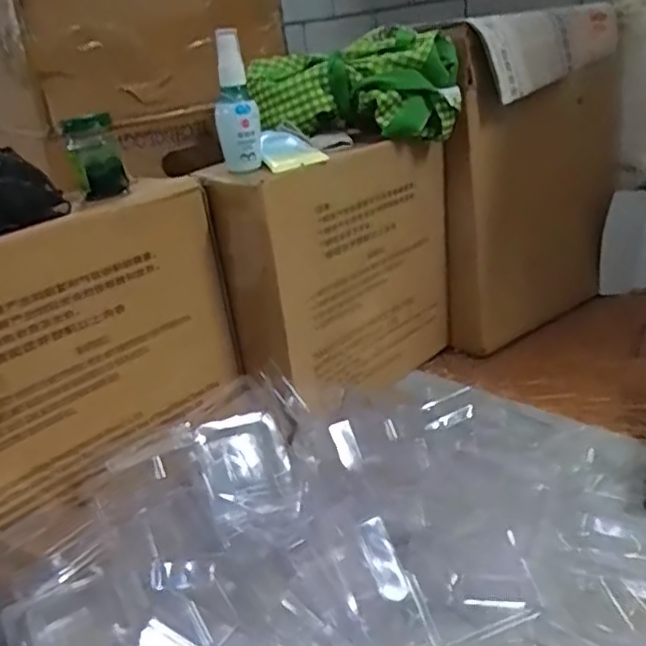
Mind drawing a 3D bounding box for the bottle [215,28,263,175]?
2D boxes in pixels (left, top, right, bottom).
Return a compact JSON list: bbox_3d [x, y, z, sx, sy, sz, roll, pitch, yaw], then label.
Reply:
[{"bbox_3d":[-0.077,-0.196,0.597,0.037,0.118,0.030,-8,23,-2],"label":"bottle"}]

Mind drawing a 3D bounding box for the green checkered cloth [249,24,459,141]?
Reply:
[{"bbox_3d":[0.028,-0.248,0.703,0.222,0.093,0.091,2,24,20],"label":"green checkered cloth"}]

